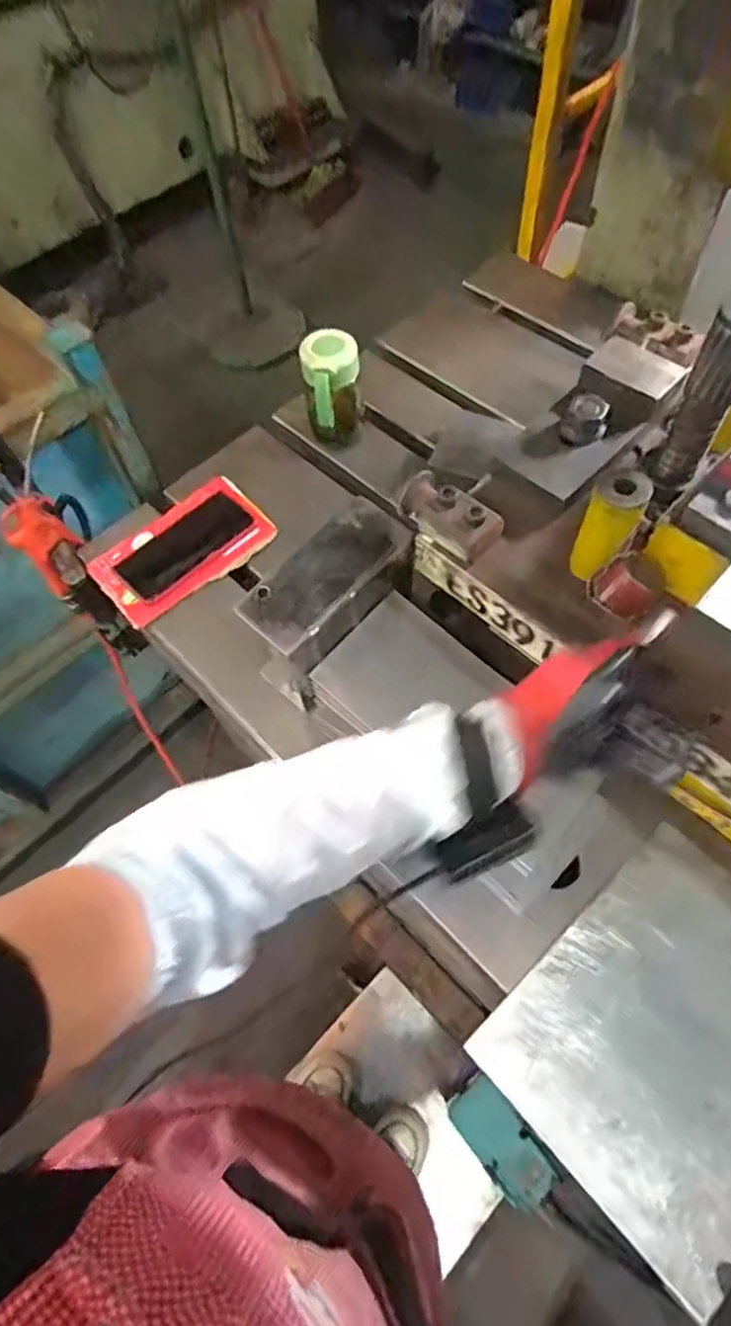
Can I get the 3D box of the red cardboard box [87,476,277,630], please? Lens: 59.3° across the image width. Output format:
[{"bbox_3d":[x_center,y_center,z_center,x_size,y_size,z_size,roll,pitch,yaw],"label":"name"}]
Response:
[{"bbox_3d":[-0.211,-0.133,0.743,0.198,0.027,0.111,-37,66,-16],"label":"red cardboard box"}]

